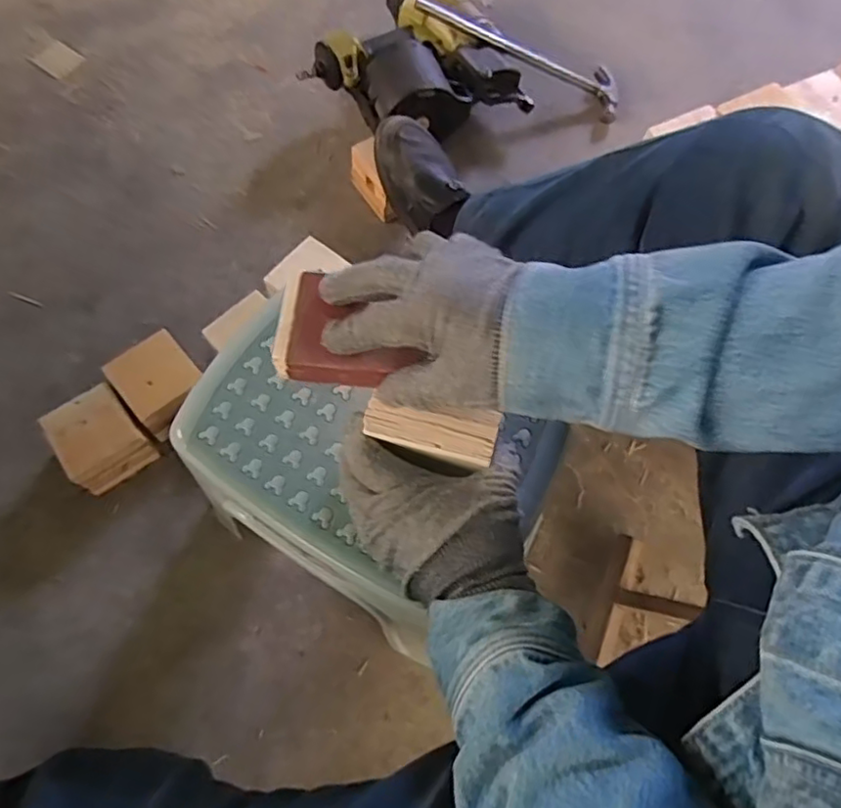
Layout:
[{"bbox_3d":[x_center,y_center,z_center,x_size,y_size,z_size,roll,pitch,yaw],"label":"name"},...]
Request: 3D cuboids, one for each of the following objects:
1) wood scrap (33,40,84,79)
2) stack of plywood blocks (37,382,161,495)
[{"bbox_3d":[-0.626,-0.596,1.080,0.078,0.004,0.060,37,72,11],"label":"wood scrap"},{"bbox_3d":[-0.400,0.045,0.794,0.097,0.085,0.103,-33,74,-14],"label":"stack of plywood blocks"}]

